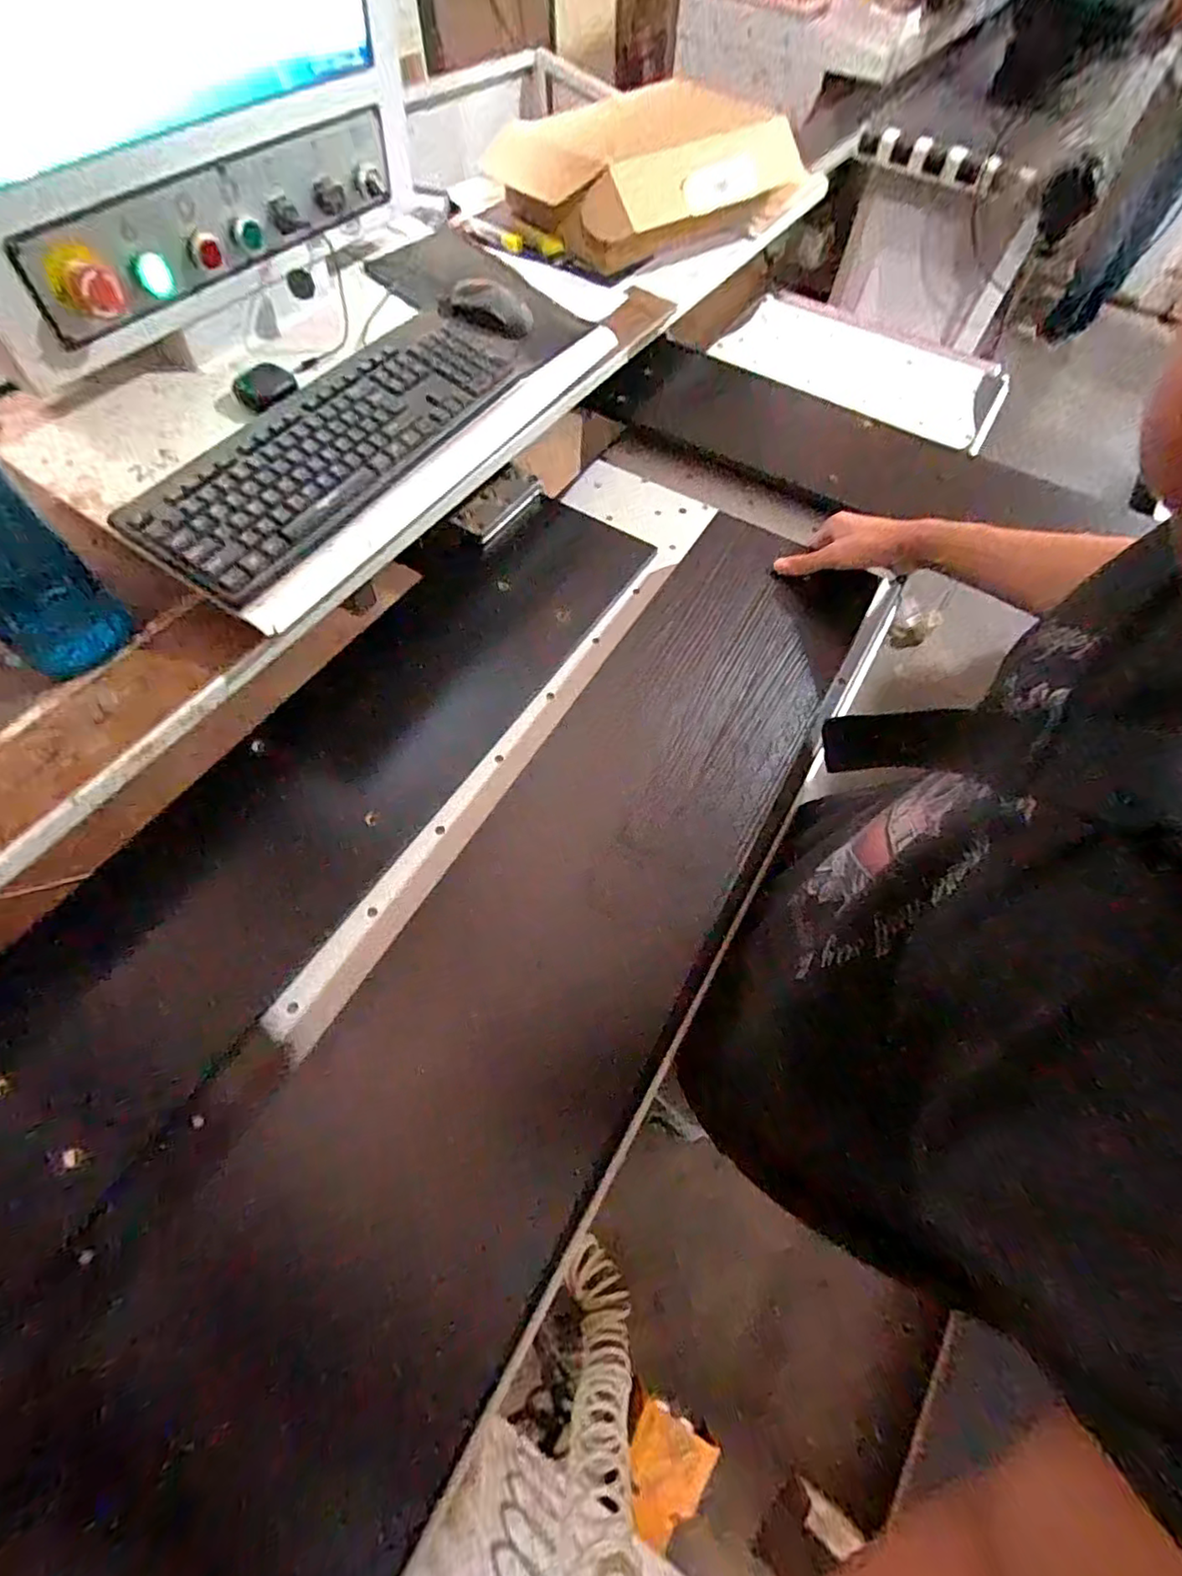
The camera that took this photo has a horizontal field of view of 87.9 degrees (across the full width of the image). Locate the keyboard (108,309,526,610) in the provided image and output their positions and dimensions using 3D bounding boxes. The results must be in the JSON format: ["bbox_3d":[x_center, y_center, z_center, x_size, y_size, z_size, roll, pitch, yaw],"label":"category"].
[{"bbox_3d":[-0.242,-0.366,0.626,0.135,0.035,0.460,29,63,12],"label":"keyboard"}]

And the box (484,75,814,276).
[{"bbox_3d":[0.084,-0.974,0.974,0.441,0.117,0.276,-38,70,-21],"label":"box"}]

